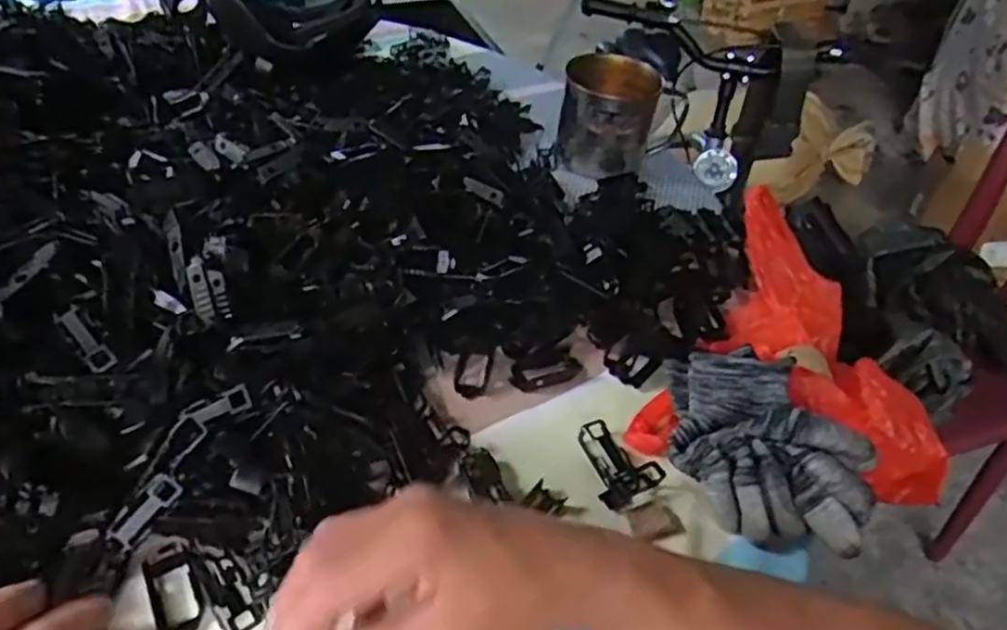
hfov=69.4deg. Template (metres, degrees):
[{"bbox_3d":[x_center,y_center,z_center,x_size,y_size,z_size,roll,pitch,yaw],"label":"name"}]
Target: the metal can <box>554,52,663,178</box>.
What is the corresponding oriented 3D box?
[{"bbox_3d":[0.100,-0.189,0.705,0.090,0.091,0.077,11,43,4],"label":"metal can"}]

